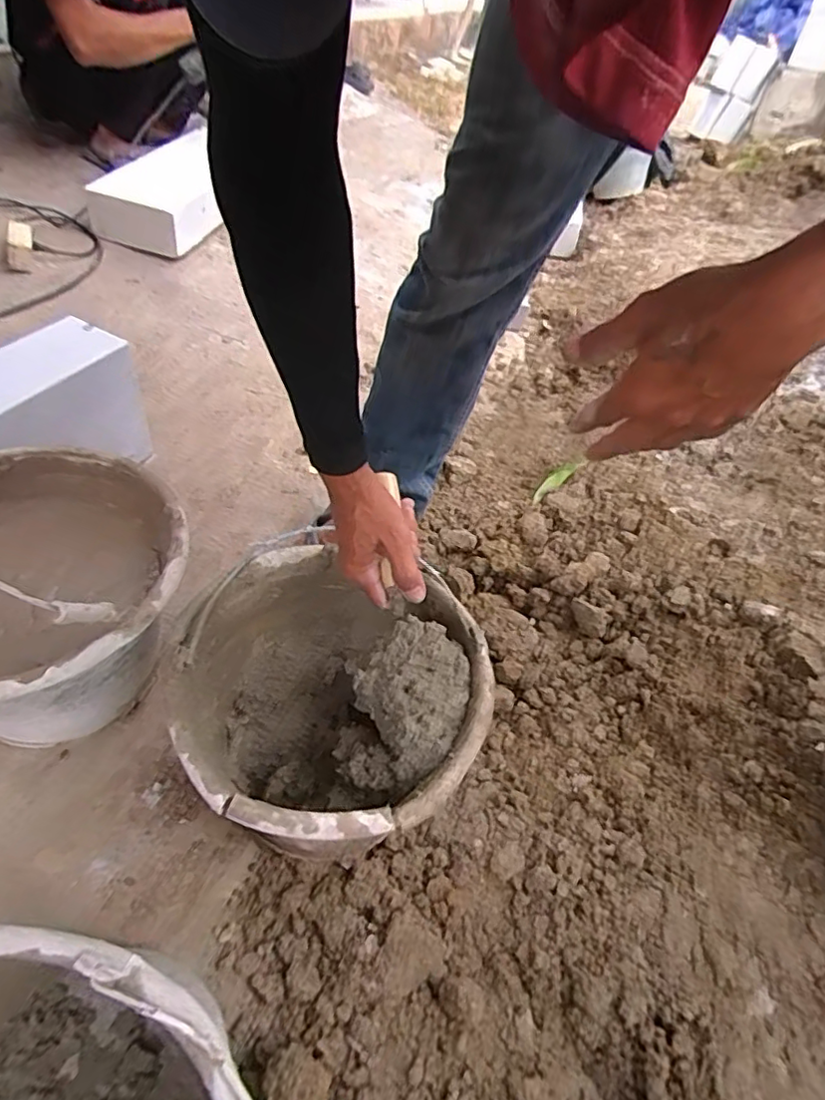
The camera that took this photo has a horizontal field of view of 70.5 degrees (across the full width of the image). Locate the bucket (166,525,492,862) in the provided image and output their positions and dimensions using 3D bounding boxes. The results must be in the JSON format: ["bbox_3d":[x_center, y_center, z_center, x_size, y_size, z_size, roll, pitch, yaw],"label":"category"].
[{"bbox_3d":[-0.076,0.162,0.580,0.268,0.209,0.279,4,46,-4],"label":"bucket"}]

